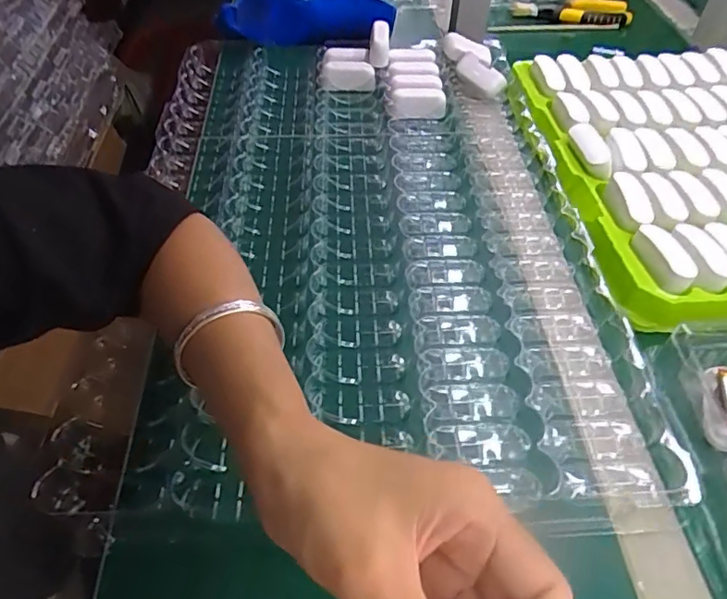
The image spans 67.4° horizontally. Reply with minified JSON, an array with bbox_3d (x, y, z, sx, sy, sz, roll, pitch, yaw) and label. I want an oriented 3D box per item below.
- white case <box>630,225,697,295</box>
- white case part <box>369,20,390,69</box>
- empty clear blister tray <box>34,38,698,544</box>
[{"bbox_3d":[0.240,-0.032,0.436,0.029,0.021,0.065,-4,50,0],"label":"white case"},{"bbox_3d":[0.019,-0.308,0.658,0.024,0.053,0.015,2,7,5],"label":"white case part"},{"bbox_3d":[-0.011,-0.089,0.495,0.369,0.033,0.563,-4,50,-1],"label":"empty clear blister tray"}]

